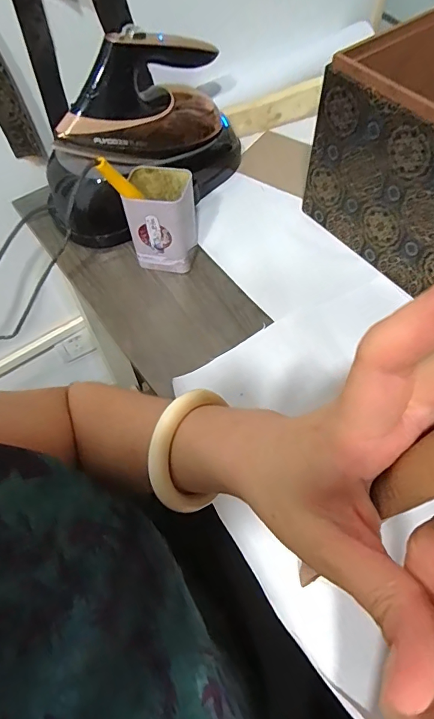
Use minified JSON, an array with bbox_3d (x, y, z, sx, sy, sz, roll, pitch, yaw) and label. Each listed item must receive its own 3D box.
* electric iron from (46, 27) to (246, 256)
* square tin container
[{"bbox_3d":[-0.086,-0.283,0.547,0.286,0.186,0.103,-32,64,-15],"label":"electric iron"},{"bbox_3d":[-0.063,-0.168,0.531,0.074,0.108,0.064,0,60,2],"label":"square tin container"}]

